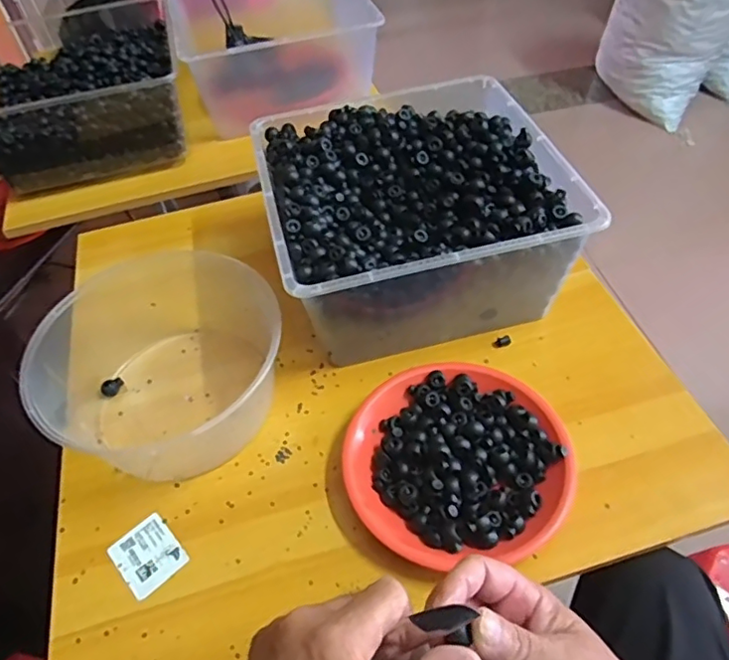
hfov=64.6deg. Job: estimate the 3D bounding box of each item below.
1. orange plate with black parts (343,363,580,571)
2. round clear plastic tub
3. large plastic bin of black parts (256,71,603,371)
[{"bbox_3d":[0.081,0.110,0.519,0.194,0.025,0.186,-2,50,3],"label":"orange plate with black parts"},{"bbox_3d":[-0.207,0.032,0.578,0.234,0.107,0.221,-2,50,3],"label":"round clear plastic tub"},{"bbox_3d":[0.049,-0.129,0.643,0.298,0.129,0.290,-13,50,-6],"label":"large plastic bin of black parts"}]

